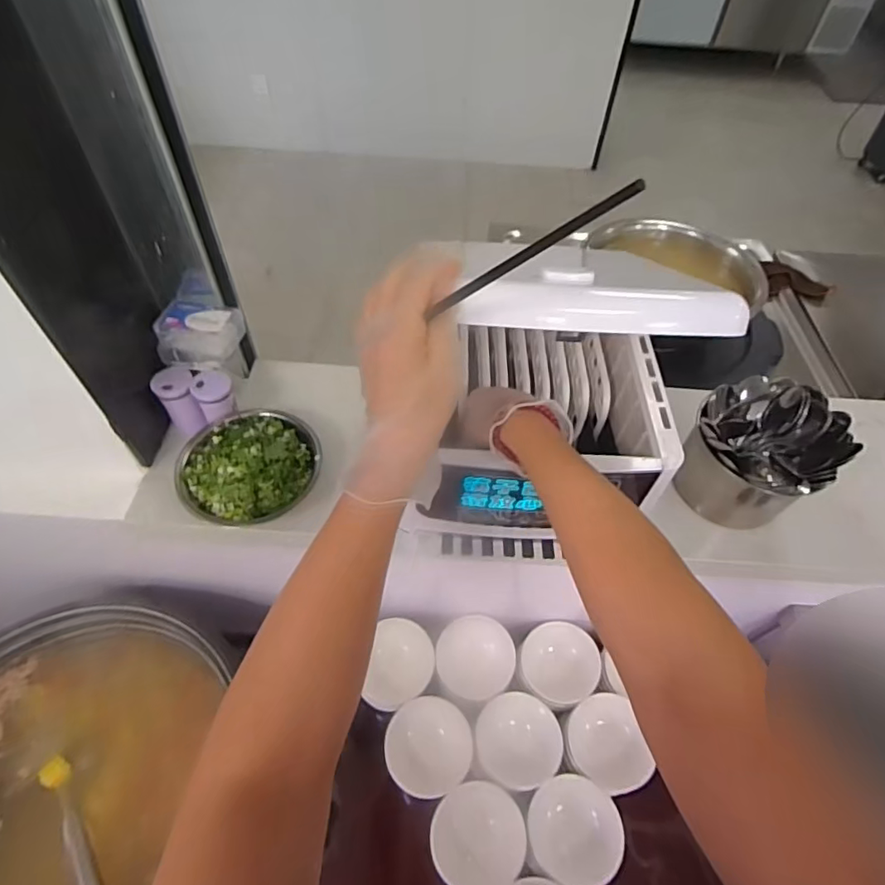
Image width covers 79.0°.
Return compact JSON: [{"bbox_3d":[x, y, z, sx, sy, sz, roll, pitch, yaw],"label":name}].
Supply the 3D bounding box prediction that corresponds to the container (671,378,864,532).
[{"bbox_3d":[0.374,0.013,0.648,0.147,0.143,0.149,39,60,23],"label":"container"}]

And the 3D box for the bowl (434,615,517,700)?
[{"bbox_3d":[0.053,0.339,0.847,0.119,0.046,0.111,2,53,-2],"label":"bowl"}]

